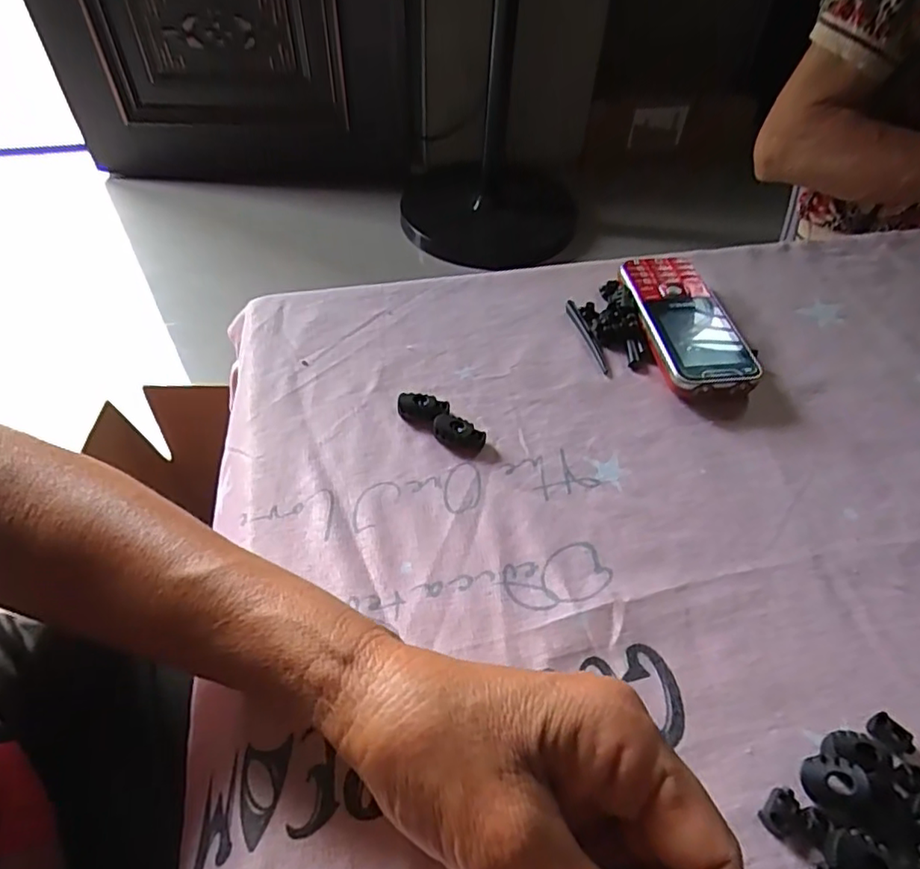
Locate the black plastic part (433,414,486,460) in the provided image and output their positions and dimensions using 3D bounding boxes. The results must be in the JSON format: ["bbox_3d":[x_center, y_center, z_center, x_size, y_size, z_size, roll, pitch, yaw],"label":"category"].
[{"bbox_3d":[-0.001,0.000,0.323,0.029,0.008,0.016,26,54,19],"label":"black plastic part"}]

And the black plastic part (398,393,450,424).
[{"bbox_3d":[-0.021,-0.014,0.333,0.028,0.009,0.015,12,50,8],"label":"black plastic part"}]

